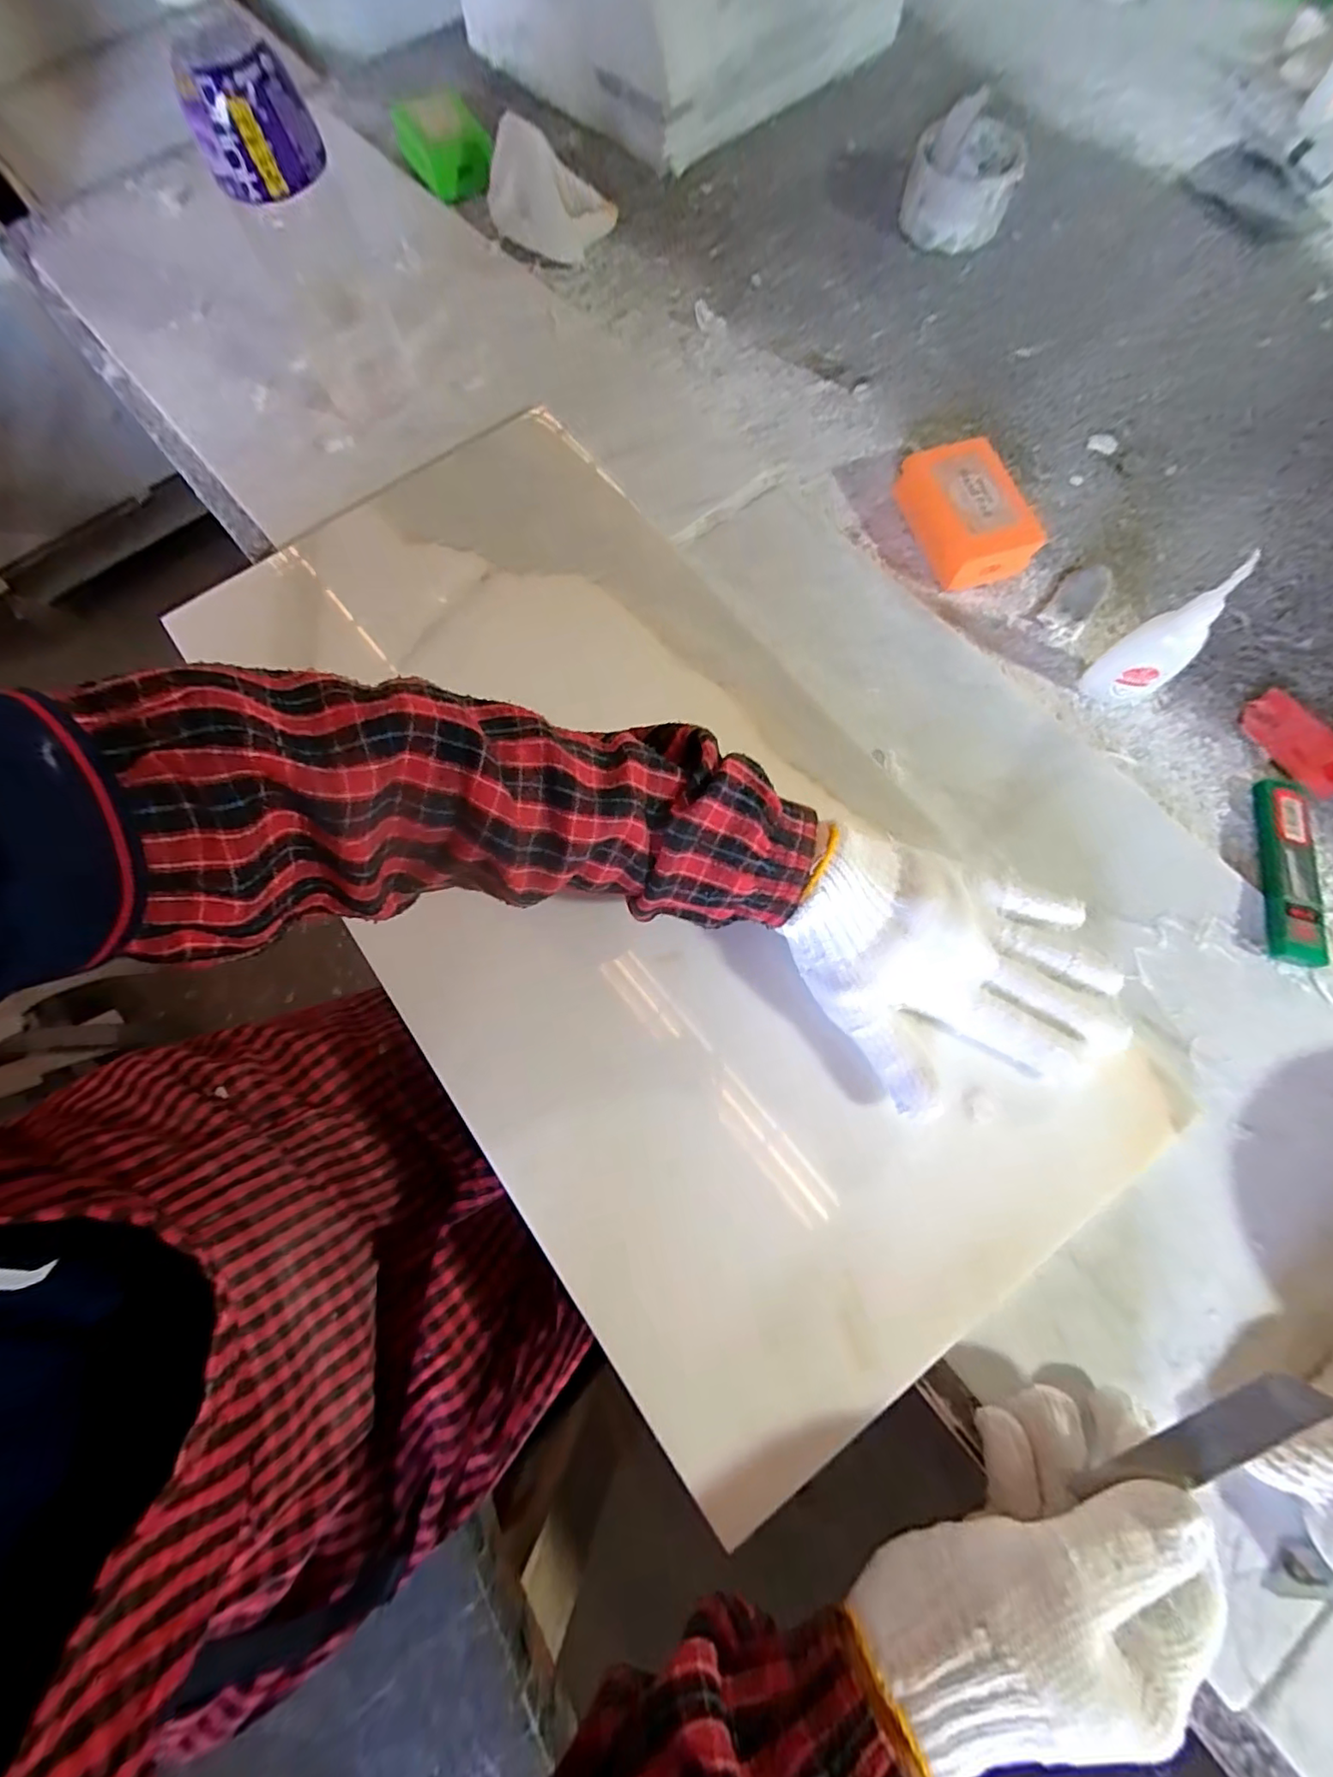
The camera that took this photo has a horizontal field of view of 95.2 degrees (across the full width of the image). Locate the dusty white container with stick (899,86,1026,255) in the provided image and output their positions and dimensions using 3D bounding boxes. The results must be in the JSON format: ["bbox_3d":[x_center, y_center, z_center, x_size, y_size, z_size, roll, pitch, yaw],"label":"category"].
[{"bbox_3d":[0.238,-0.571,0.483,0.086,0.059,0.085,15,75,5],"label":"dusty white container with stick"}]

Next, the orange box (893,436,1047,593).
[{"bbox_3d":[0.202,-0.258,0.416,0.061,0.034,0.103,-17,75,-4],"label":"orange box"}]

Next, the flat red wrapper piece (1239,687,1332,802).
[{"bbox_3d":[0.393,-0.091,0.377,0.046,0.005,0.069,-32,76,-8],"label":"flat red wrapper piece"}]

